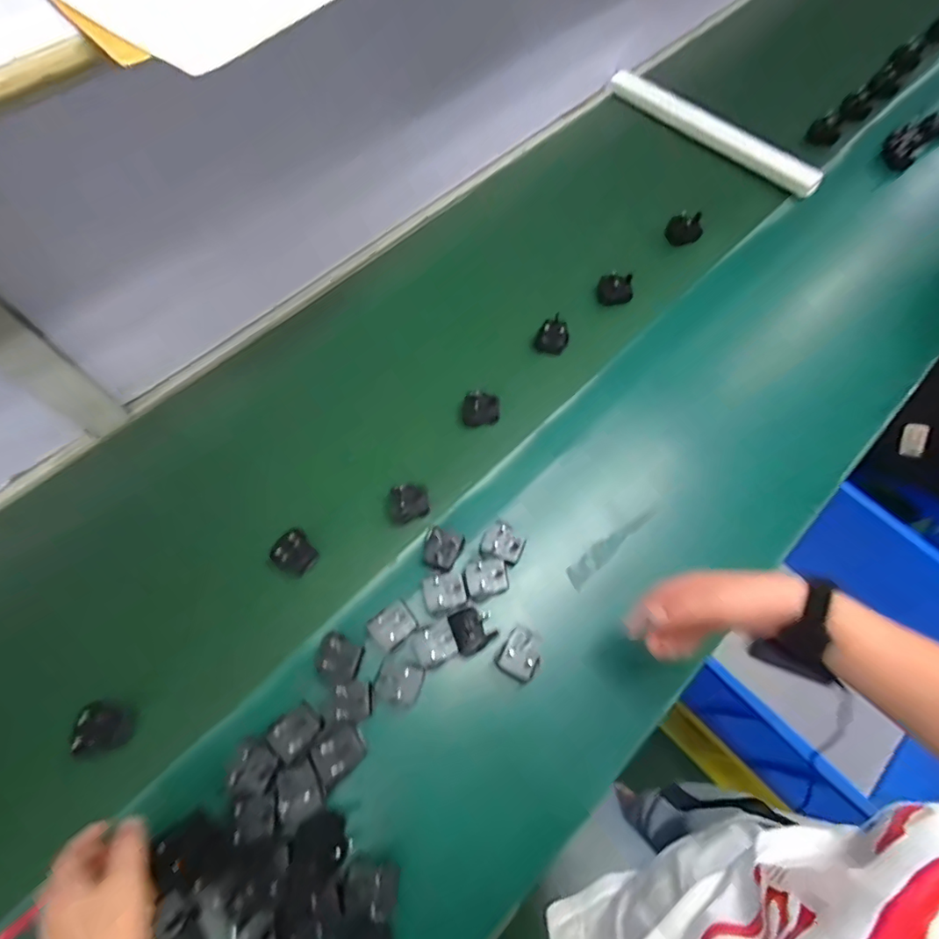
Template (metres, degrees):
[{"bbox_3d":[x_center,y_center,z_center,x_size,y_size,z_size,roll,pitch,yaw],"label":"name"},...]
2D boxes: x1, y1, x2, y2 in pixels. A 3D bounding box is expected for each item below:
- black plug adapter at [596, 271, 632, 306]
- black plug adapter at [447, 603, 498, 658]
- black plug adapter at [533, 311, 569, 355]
[{"bbox_3d":[0.226,-0.280,0.781,0.052,0.045,0.035,-17,68,-8],"label":"black plug adapter"},{"bbox_3d":[0.001,0.181,0.576,0.044,0.038,0.051,-27,70,-12],"label":"black plug adapter"},{"bbox_3d":[0.121,-0.197,0.738,0.047,0.038,0.057,15,67,5],"label":"black plug adapter"}]

